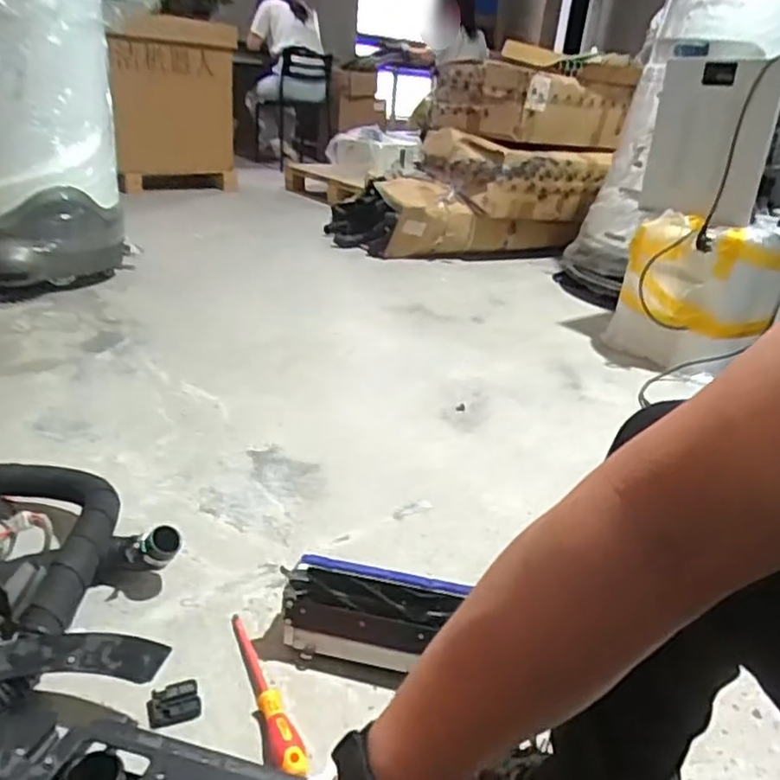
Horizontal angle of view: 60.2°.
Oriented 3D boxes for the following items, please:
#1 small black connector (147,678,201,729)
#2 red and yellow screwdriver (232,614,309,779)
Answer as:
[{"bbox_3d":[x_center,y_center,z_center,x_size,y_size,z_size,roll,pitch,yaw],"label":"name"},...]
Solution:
[{"bbox_3d":[-0.249,0.362,0.774,0.056,0.012,0.049,-5,27,-22],"label":"small black connector"},{"bbox_3d":[-0.146,0.351,0.799,0.030,0.038,0.249,-6,27,-24],"label":"red and yellow screwdriver"}]

